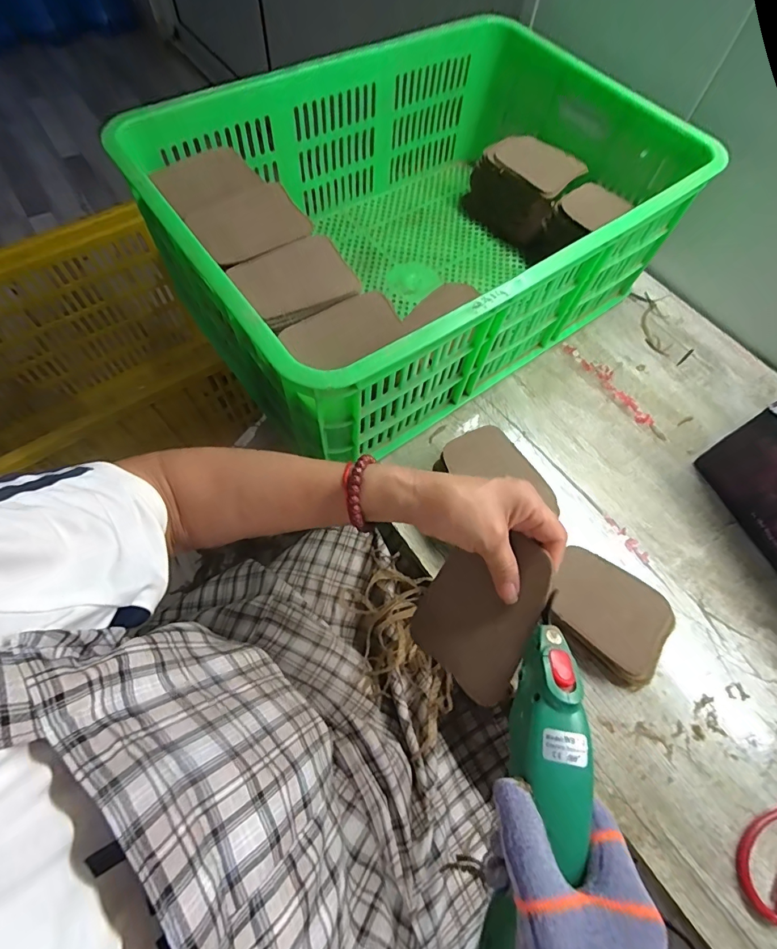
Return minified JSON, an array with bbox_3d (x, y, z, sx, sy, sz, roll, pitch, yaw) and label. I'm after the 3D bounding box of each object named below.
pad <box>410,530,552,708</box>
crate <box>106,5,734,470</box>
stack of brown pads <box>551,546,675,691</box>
[{"bbox_3d":[0.071,0.099,0.327,0.087,0.006,0.112,31,88,43],"label":"pad"},{"bbox_3d":[0.056,-0.331,0.573,0.615,0.223,0.440,-34,68,-17],"label":"crate"},{"bbox_3d":[0.226,0.146,0.450,0.120,0.036,0.098,36,67,16],"label":"stack of brown pads"}]

